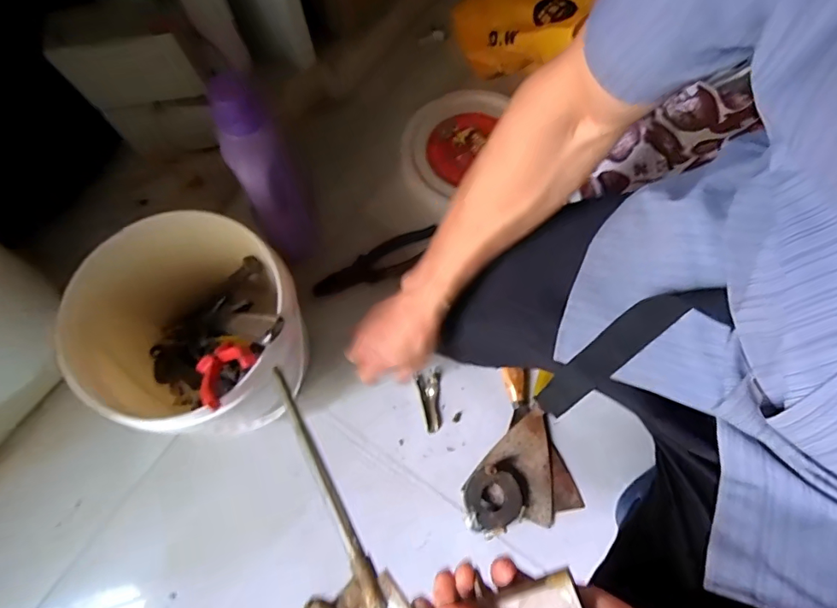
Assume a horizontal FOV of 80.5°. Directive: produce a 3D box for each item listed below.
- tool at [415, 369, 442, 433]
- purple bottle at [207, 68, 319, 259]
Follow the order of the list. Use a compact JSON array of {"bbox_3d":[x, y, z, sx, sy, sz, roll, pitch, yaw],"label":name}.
[{"bbox_3d":[0.016,0.127,0.652,0.031,0.009,0.080,-6,71,-1],"label":"tool"},{"bbox_3d":[-0.177,-0.161,0.565,0.071,0.197,0.068,-22,34,-6],"label":"purple bottle"}]

